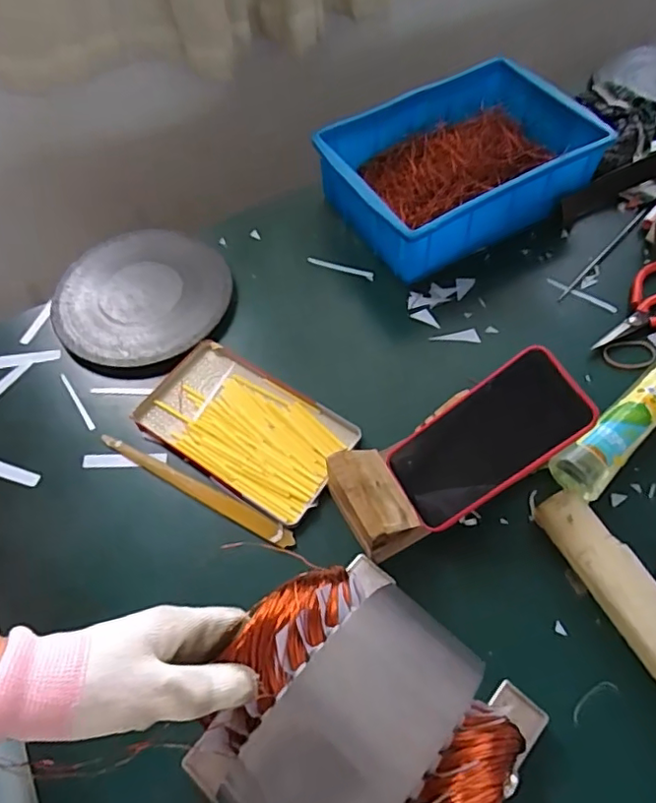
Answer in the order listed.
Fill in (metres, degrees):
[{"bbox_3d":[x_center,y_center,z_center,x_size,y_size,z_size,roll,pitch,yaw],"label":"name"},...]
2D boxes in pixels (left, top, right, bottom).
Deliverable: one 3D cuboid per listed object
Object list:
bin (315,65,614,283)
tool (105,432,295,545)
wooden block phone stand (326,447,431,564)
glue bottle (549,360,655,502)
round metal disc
[{"bbox_3d":[0.154,-0.276,0.692,0.296,0.089,0.198,-27,62,-12],"label":"bin"},{"bbox_3d":[-0.124,0.080,0.538,0.210,0.007,0.020,25,64,16],"label":"tool"},{"bbox_3d":[0.041,0.084,0.492,0.059,0.065,0.081,-26,62,-12],"label":"wooden block phone stand"},{"bbox_3d":[0.290,0.009,0.540,0.217,0.031,0.043,-38,65,-18],"label":"glue bottle"},{"bbox_3d":[-0.206,-0.112,0.646,0.191,0.029,0.184,-1,59,2],"label":"round metal disc"}]

